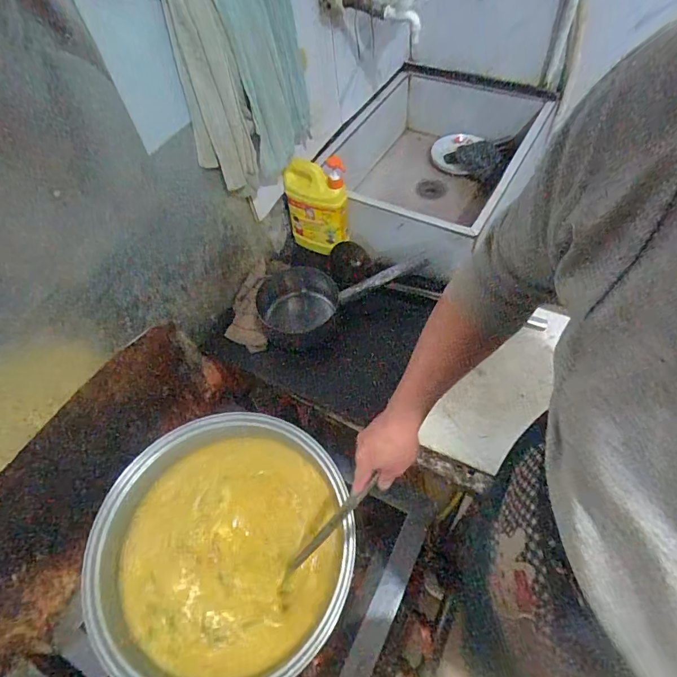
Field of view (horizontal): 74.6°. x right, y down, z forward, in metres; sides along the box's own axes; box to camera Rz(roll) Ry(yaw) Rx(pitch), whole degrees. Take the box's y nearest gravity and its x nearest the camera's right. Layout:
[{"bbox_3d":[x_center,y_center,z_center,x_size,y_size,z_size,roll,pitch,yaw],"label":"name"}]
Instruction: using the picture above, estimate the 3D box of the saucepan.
[{"bbox_3d":[-0.009,-0.132,1.031,0.378,0.092,0.178,-23,56,-10],"label":"saucepan"}]

